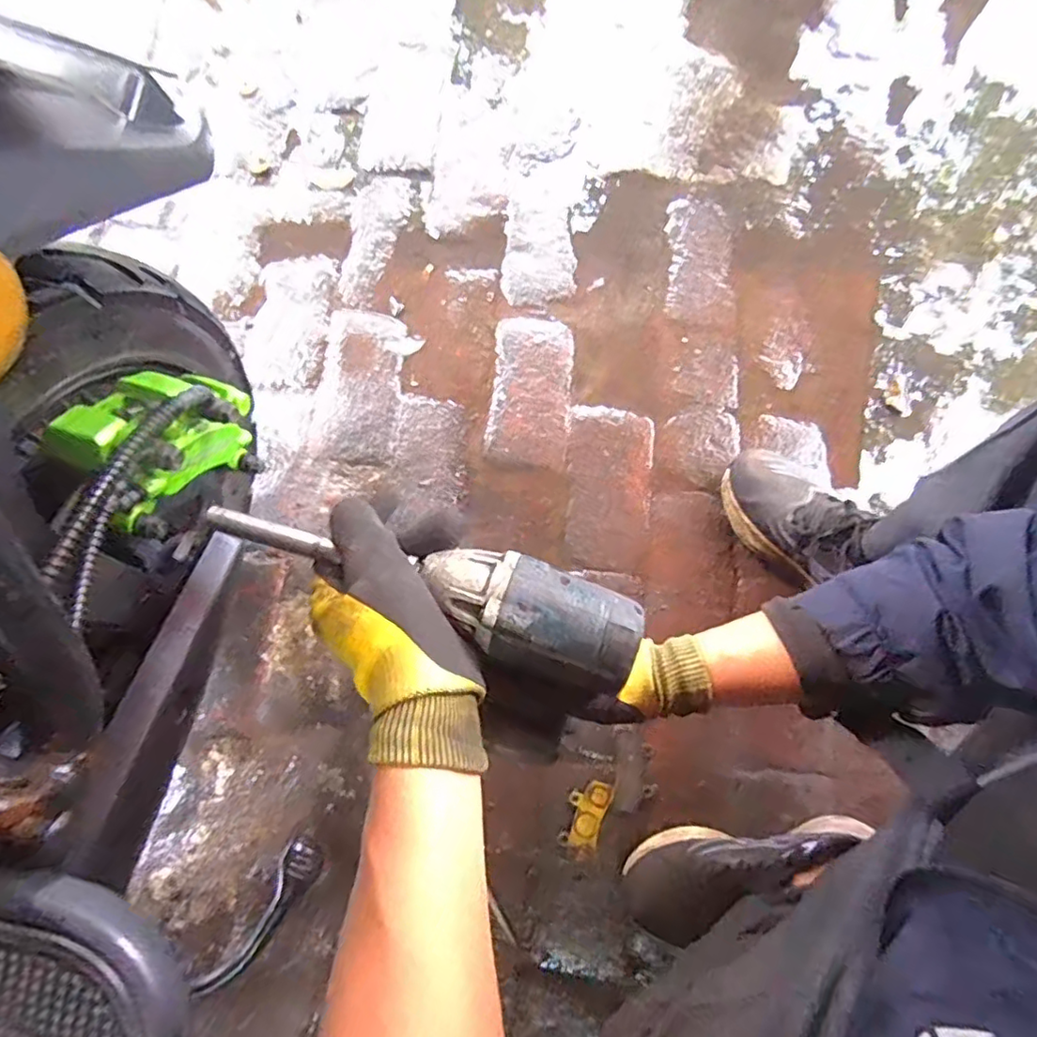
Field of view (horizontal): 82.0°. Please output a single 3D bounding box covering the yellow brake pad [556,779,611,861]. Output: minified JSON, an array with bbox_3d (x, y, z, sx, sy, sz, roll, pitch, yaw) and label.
[{"bbox_3d":[0.067,0.306,0.608,0.037,0.007,0.074,20,78,4],"label":"yellow brake pad"}]

